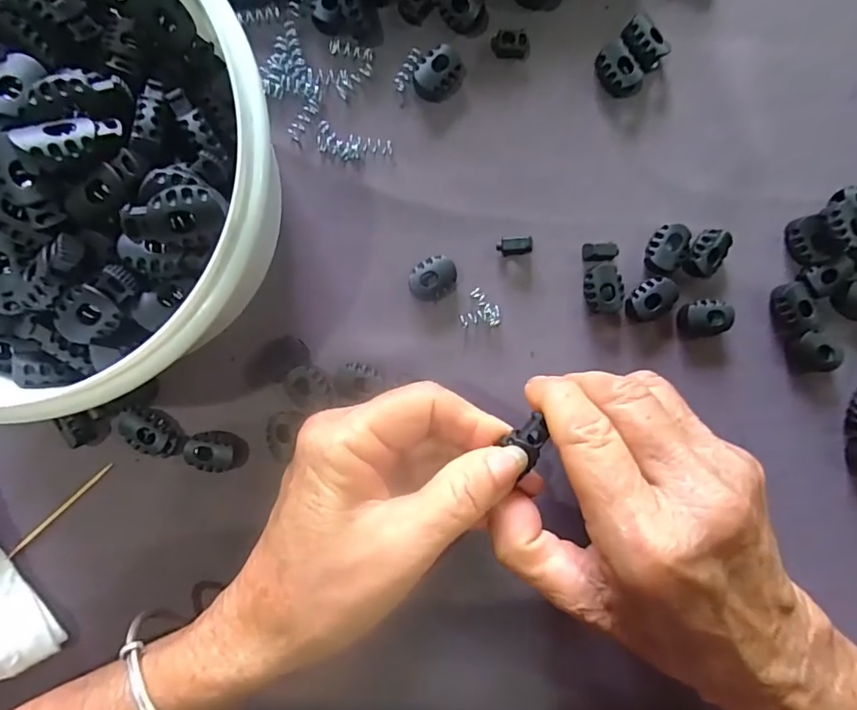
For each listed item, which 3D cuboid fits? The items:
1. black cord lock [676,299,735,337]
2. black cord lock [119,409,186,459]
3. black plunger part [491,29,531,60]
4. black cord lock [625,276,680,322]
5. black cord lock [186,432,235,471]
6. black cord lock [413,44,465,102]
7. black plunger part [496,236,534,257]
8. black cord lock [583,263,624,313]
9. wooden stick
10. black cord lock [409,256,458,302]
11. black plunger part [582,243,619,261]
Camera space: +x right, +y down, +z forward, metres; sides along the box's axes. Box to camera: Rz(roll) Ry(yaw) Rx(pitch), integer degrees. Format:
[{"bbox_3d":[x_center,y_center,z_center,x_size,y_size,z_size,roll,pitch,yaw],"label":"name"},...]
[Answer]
[{"bbox_3d":[0.126,-0.017,0.229,0.024,0.010,0.016,-1,93,-3],"label":"black cord lock"},{"bbox_3d":[-0.123,0.034,0.221,0.029,0.008,0.017,42,90,-4],"label":"black cord lock"},{"bbox_3d":[0.036,-0.137,0.221,0.016,0.008,0.010,2,93,-3],"label":"black plunger part"},{"bbox_3d":[0.101,-0.025,0.227,0.023,0.009,0.016,-29,94,-1],"label":"black cord lock"},{"bbox_3d":[-0.096,0.043,0.221,0.020,0.007,0.017,6,93,-3],"label":"black cord lock"},{"bbox_3d":[0.004,-0.124,0.220,0.019,0.009,0.021,34,91,-4],"label":"black cord lock"},{"bbox_3d":[0.039,-0.049,0.225,0.015,0.008,0.008,-7,93,-3],"label":"black plunger part"},{"bbox_3d":[0.080,-0.030,0.227,0.018,0.008,0.022,-5,93,-3],"label":"black cord lock"},{"bbox_3d":[-0.165,0.069,0.224,0.059,0.004,0.004,-43,94,0],"label":"wooden stick"},{"bbox_3d":[0.002,-0.034,0.224,0.022,0.008,0.018,-20,94,-2],"label":"black cord lock"},{"bbox_3d":[0.078,-0.046,0.227,0.015,0.008,0.008,0,93,-3],"label":"black plunger part"}]

